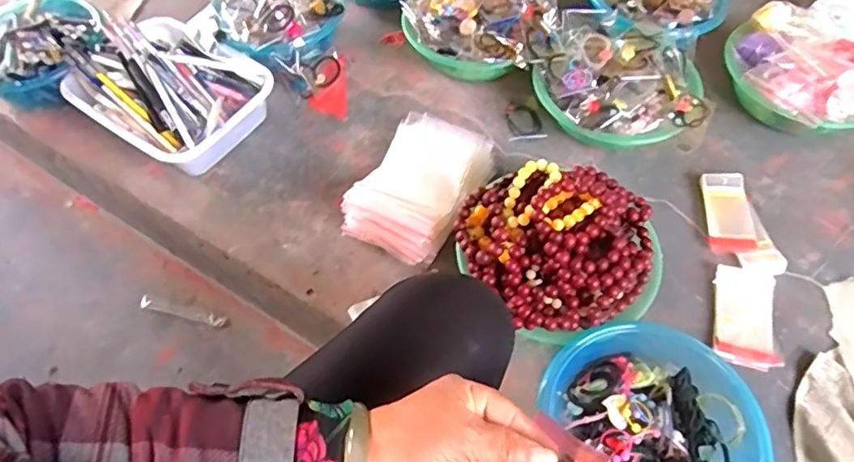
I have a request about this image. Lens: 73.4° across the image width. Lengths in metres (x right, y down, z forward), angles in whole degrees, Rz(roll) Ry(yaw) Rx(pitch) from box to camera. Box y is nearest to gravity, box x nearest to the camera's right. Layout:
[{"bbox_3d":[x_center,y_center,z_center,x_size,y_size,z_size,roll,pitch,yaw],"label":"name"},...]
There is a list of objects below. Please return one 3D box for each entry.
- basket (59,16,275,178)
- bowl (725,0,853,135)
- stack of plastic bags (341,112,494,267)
[{"bbox_3d":[-0.387,-0.212,0.857,0.288,0.115,0.207,30,62,18],"label":"basket"},{"bbox_3d":[0.564,-0.232,0.859,0.211,0.108,0.221,0,57,0],"label":"bowl"},{"bbox_3d":[-0.006,-0.065,0.786,0.143,0.075,0.224,24,60,15],"label":"stack of plastic bags"}]

